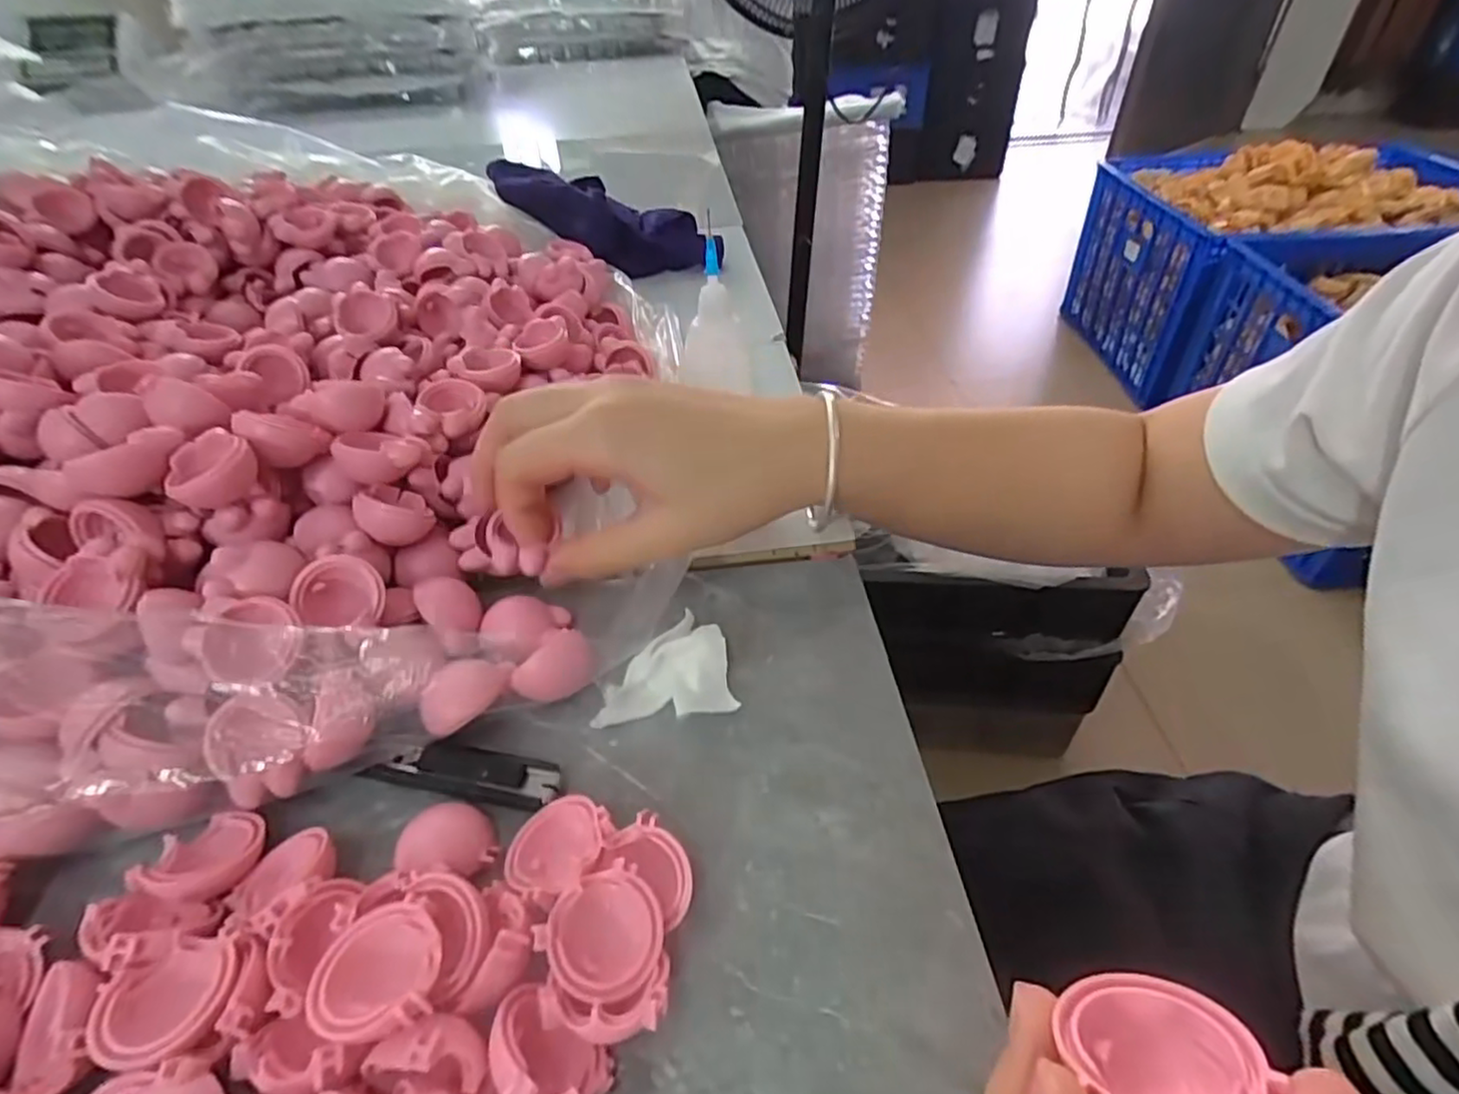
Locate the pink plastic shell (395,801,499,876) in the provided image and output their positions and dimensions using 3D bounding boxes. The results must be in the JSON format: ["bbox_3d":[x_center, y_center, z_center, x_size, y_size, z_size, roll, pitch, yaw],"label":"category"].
[{"bbox_3d":[-0.084,0.086,0.205,0.025,0.010,0.023,-1,43,1],"label":"pink plastic shell"}]

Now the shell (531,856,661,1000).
[{"bbox_3d":[-0.032,0.099,0.176,0.030,0.011,0.028,-1,43,1],"label":"shell"}]

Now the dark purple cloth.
[{"bbox_3d":[-0.096,-0.244,0.509,0.179,0.043,0.059,19,48,-6],"label":"dark purple cloth"}]

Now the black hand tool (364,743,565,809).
[{"bbox_3d":[-0.086,0.073,0.223,0.061,0.007,0.015,7,43,10],"label":"black hand tool"}]

